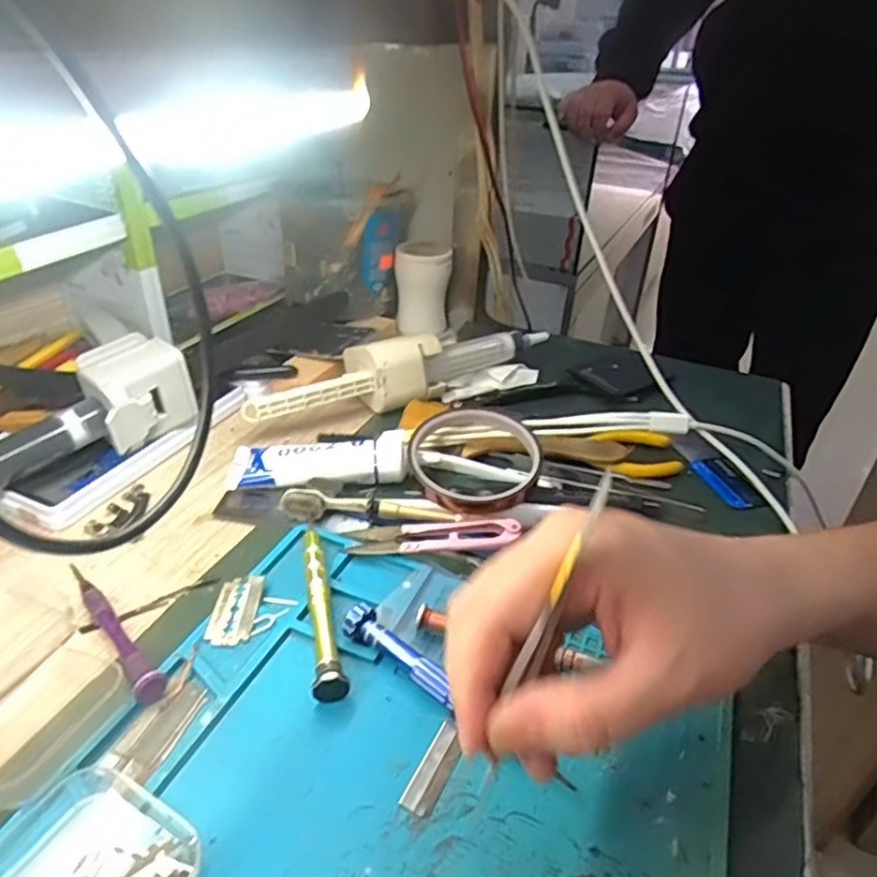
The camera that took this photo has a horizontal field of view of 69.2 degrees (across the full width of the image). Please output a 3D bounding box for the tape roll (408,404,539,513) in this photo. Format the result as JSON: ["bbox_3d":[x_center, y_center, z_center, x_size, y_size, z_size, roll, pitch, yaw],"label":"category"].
[{"bbox_3d":[0.023,0.015,0.411,0.079,0.018,0.079,3,59,-5],"label":"tape roll"}]

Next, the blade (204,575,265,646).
[{"bbox_3d":[-0.103,0.087,0.323,0.022,0.004,0.041,-2,37,1],"label":"blade"}]

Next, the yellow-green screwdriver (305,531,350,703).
[{"bbox_3d":[-0.062,0.084,0.323,0.014,0.015,0.105,-7,34,-15],"label":"yellow-green screwdriver"}]

